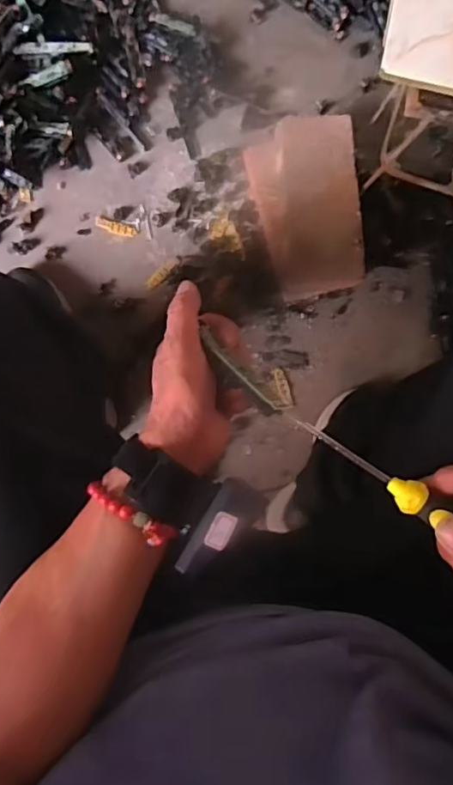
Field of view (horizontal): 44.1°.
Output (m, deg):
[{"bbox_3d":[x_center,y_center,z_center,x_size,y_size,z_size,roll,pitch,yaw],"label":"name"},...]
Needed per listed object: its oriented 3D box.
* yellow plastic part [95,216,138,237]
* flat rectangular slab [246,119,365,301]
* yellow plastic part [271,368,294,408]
[{"bbox_3d":[-0.163,-0.243,0.825,0.063,0.004,0.015,18,92,-6],"label":"yellow plastic part"},{"bbox_3d":[0.117,-0.259,0.804,0.132,0.099,0.238,-10,90,-5],"label":"flat rectangular slab"},{"bbox_3d":[0.085,-0.008,0.844,0.021,0.016,0.059,-16,95,-4],"label":"yellow plastic part"}]

